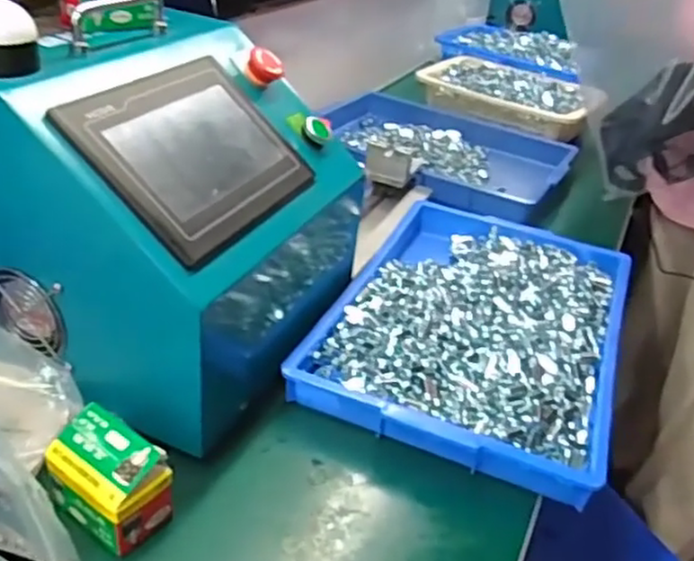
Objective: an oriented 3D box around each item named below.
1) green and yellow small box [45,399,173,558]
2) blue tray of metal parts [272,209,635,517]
[{"bbox_3d":[-0.178,0.149,0.509,0.085,0.077,0.055,25,37,26],"label":"green and yellow small box"},{"bbox_3d":[0.152,0.040,0.763,0.285,0.050,0.422,18,34,16],"label":"blue tray of metal parts"}]

